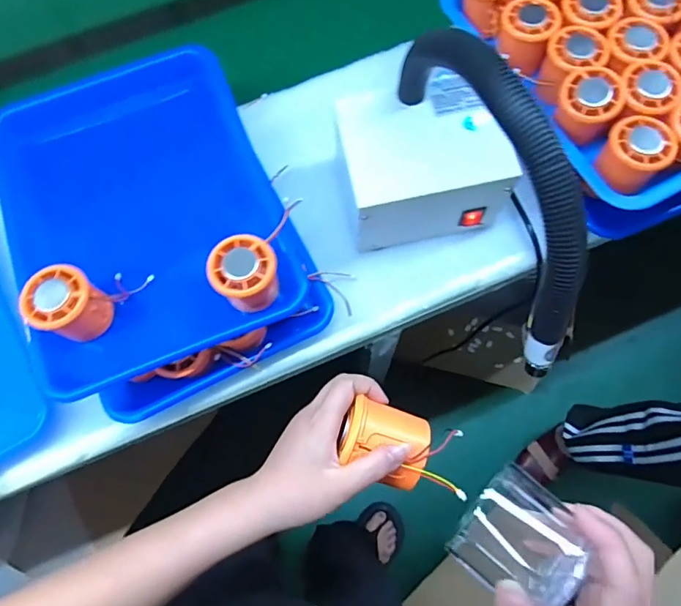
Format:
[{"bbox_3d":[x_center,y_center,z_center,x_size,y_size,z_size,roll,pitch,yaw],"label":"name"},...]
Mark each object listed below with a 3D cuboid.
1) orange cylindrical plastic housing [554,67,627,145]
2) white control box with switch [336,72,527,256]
[{"bbox_3d":[0.238,-0.191,0.474,0.057,0.045,0.058,36,77,13],"label":"orange cylindrical plastic housing"},{"bbox_3d":[0.083,-0.144,0.517,0.161,0.109,0.127,-12,72,-2],"label":"white control box with switch"}]

